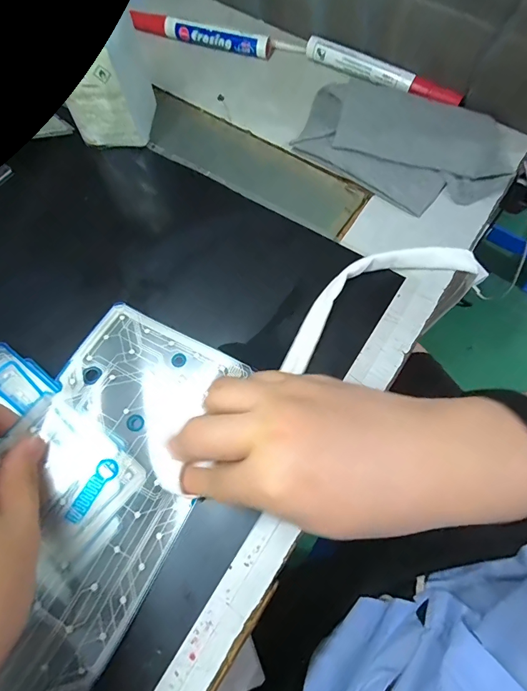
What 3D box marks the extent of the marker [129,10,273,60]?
[{"bbox_3d":[-0.058,-0.279,0.356,0.130,0.015,0.018,16,69,7],"label":"marker"}]

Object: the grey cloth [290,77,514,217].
[{"bbox_3d":[0.110,-0.163,0.312,0.154,0.016,0.107,34,72,14],"label":"grey cloth"}]

